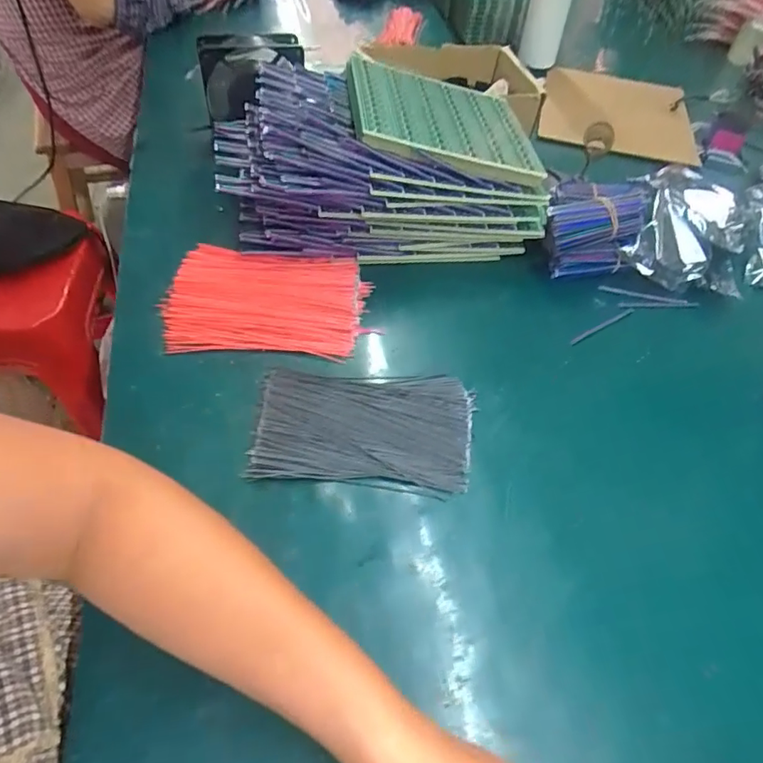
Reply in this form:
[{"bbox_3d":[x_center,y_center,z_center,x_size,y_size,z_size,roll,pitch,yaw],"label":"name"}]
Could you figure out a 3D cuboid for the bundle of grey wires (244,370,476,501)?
[{"bbox_3d":[-0.013,0.035,0.443,0.176,0.022,0.109,7,52,-2],"label":"bundle of grey wires"}]

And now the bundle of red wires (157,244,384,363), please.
[{"bbox_3d":[-0.110,-0.083,0.523,0.195,0.022,0.129,2,52,-6],"label":"bundle of red wires"}]

